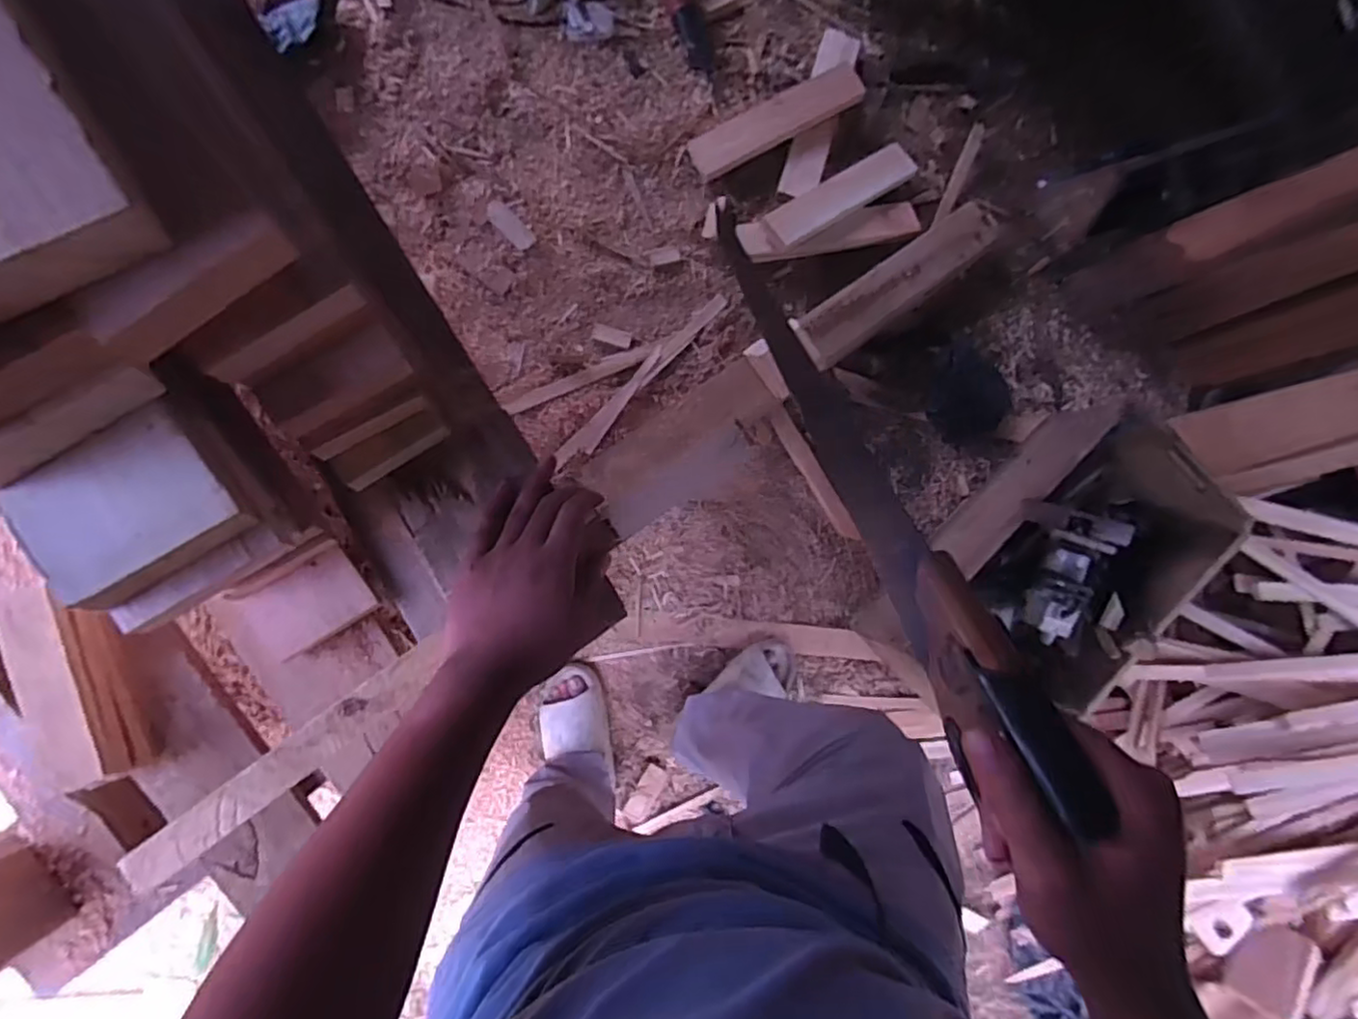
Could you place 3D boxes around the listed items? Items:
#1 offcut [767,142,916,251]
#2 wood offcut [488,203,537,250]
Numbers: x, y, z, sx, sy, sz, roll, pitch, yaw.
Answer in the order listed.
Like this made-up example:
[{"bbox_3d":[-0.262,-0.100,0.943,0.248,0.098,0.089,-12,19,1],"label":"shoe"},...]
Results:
[{"bbox_3d":[0.354,-0.682,1.404,0.374,0.027,0.091,-34,93,-14],"label":"offcut"},{"bbox_3d":[-0.336,-0.566,1.296,0.116,0.015,0.045,45,77,-6],"label":"wood offcut"}]

